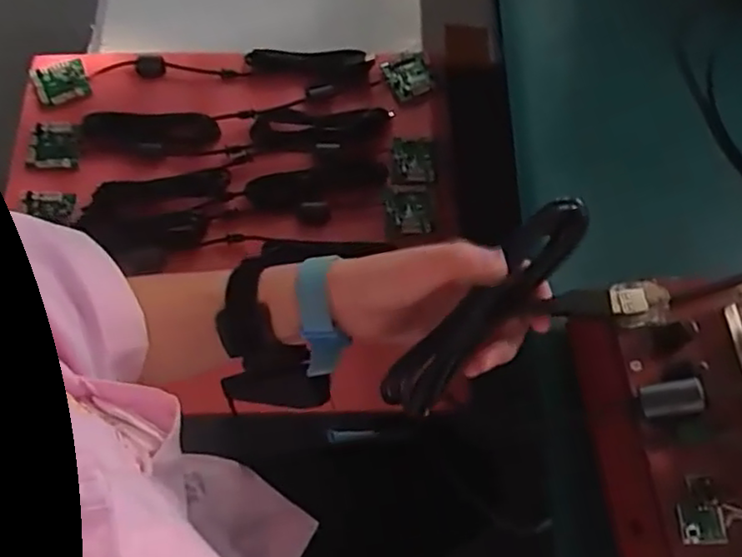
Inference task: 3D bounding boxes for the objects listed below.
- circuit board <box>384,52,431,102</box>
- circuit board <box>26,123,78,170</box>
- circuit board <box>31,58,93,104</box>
[{"bbox_3d":[0.045,-0.239,0.783,0.052,0.007,0.048,-27,94,-11],"label":"circuit board"},{"bbox_3d":[-0.357,-0.148,0.739,0.058,0.007,0.055,0,69,-1],"label":"circuit board"},{"bbox_3d":[-0.361,-0.227,0.767,0.058,0.007,0.057,-23,71,-9],"label":"circuit board"}]

